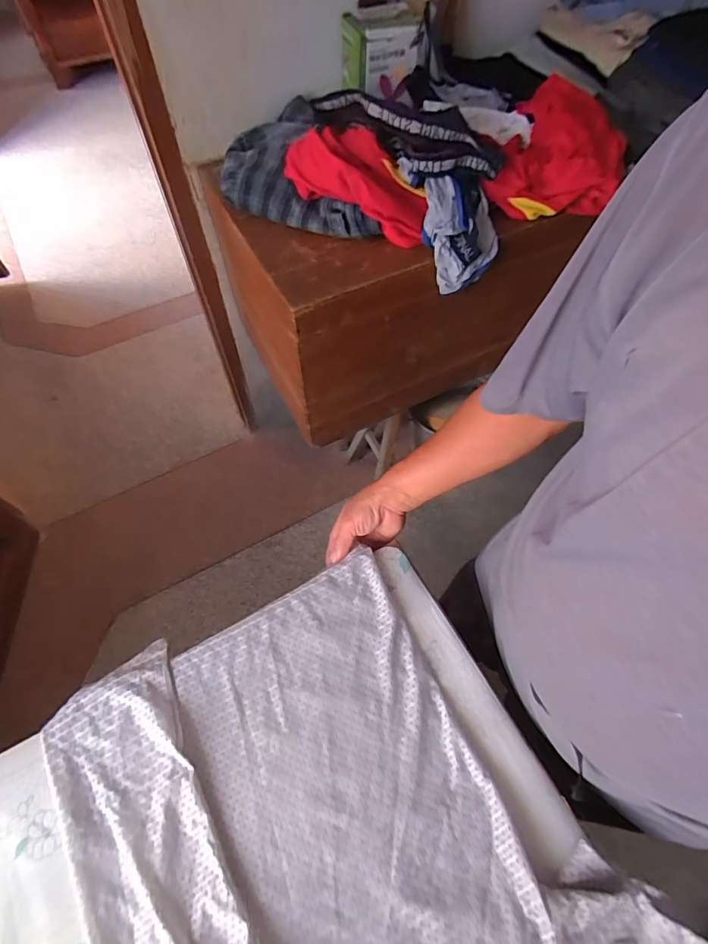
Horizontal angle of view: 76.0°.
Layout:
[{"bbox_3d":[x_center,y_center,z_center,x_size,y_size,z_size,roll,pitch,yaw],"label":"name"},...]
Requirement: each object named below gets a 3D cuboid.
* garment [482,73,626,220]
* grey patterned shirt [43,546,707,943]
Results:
[{"bbox_3d":[0.393,-0.605,0.851,0.209,0.082,0.341,20,62,10],"label":"garment"},{"bbox_3d":[-0.002,0.405,0.441,0.432,0.024,0.603,-28,63,-15],"label":"grey patterned shirt"}]

